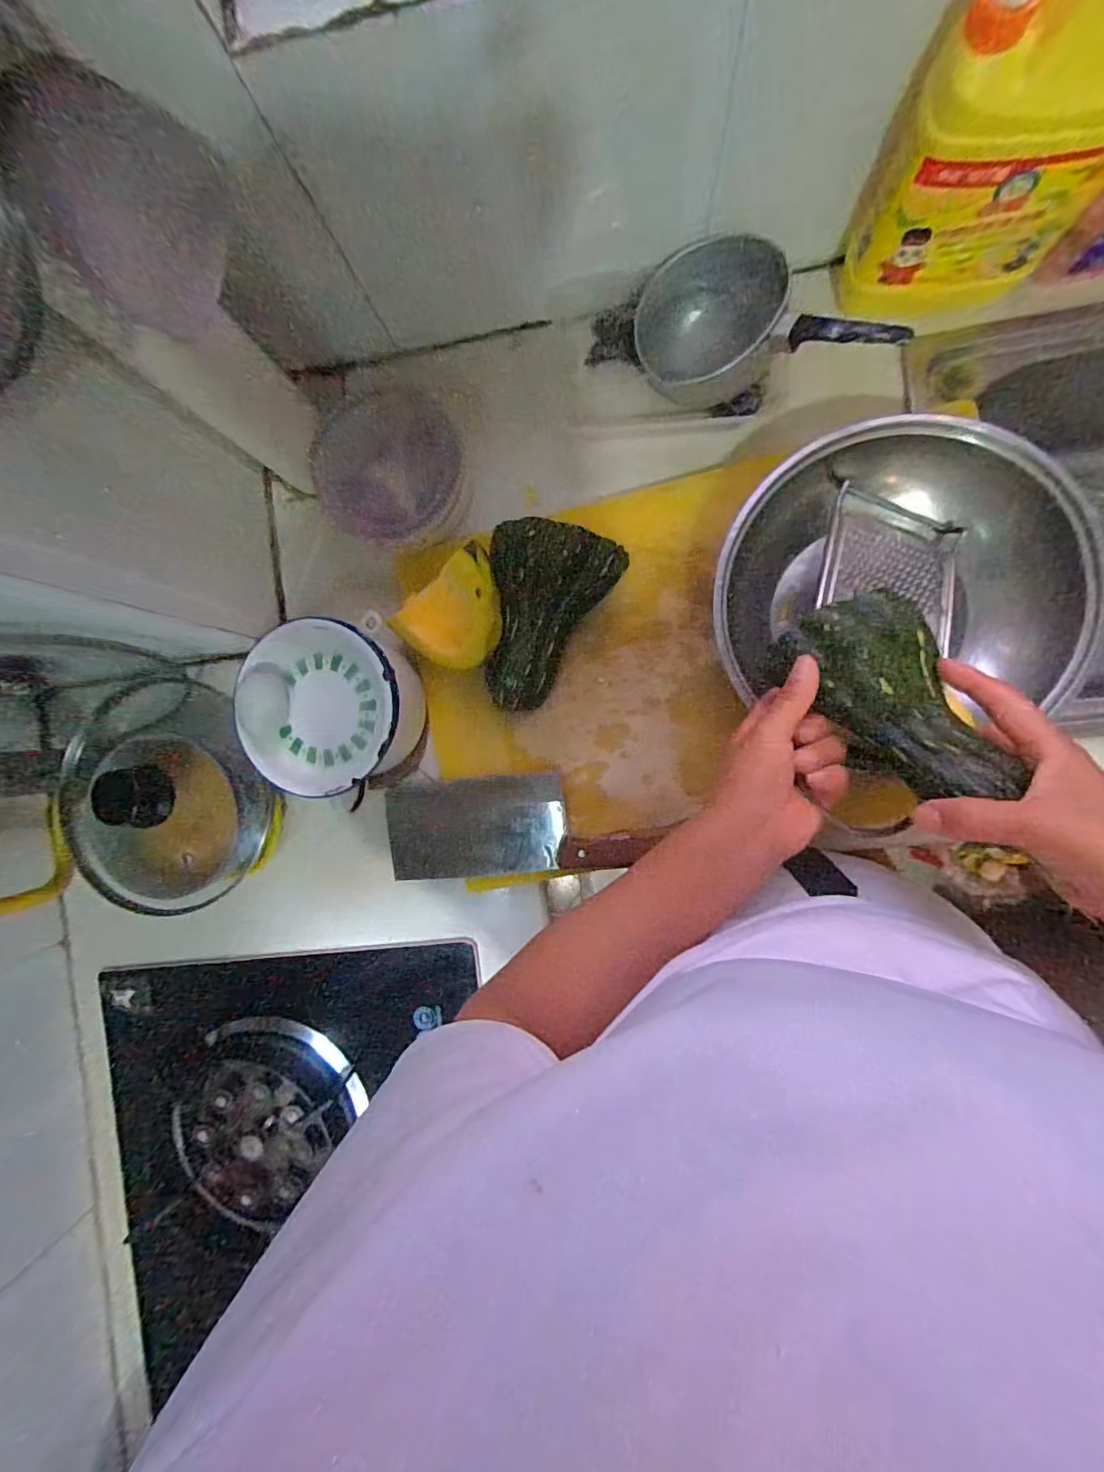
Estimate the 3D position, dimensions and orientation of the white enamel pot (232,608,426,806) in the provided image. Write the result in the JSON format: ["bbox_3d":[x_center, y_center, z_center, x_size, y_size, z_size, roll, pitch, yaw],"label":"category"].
[{"bbox_3d":[-0.192,-0.024,0.513,0.140,0.097,0.150,0,92,7],"label":"white enamel pot"}]

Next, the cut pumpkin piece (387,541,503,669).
[{"bbox_3d":[-0.088,-0.104,0.480,0.110,0.076,0.086,-30,88,7],"label":"cut pumpkin piece"}]

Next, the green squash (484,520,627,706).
[{"bbox_3d":[-0.005,-0.099,0.491,0.110,0.066,0.158,14,93,6],"label":"green squash"}]

